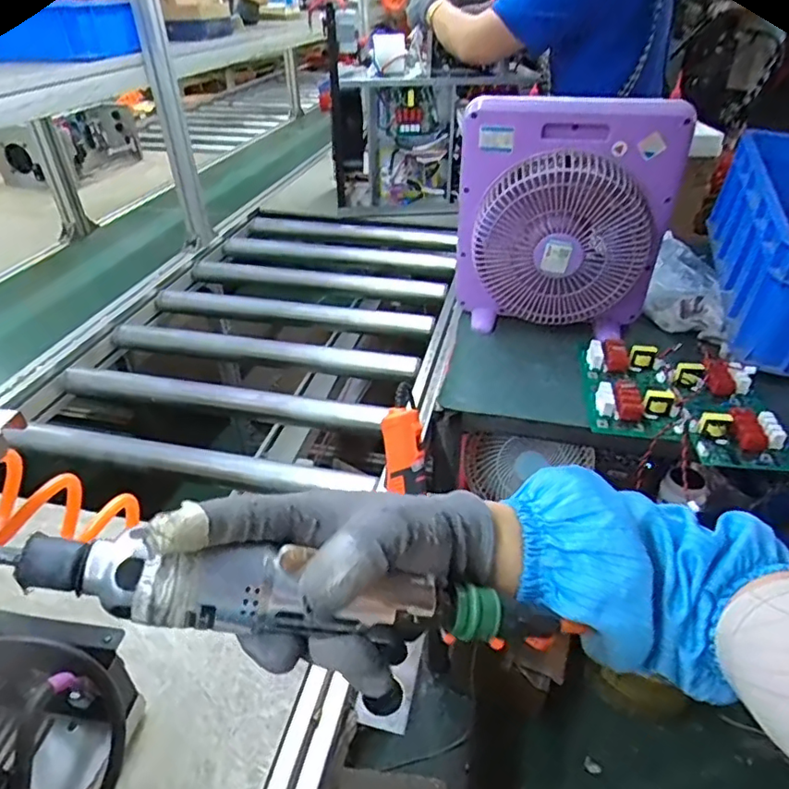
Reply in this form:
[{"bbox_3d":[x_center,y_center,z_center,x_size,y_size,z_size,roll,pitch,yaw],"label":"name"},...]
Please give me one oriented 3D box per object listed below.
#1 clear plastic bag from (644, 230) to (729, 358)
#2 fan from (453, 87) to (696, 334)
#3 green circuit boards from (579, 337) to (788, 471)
[{"bbox_3d":[0.514,-0.190,1.021,0.124,0.087,0.265,7,37,10],"label":"clear plastic bag"},{"bbox_3d":[0.247,-0.251,0.860,0.311,0.331,0.094,9,38,13],"label":"fan"},{"bbox_3d":[0.407,0.007,0.810,0.277,0.048,0.192,11,38,15],"label":"green circuit boards"}]

